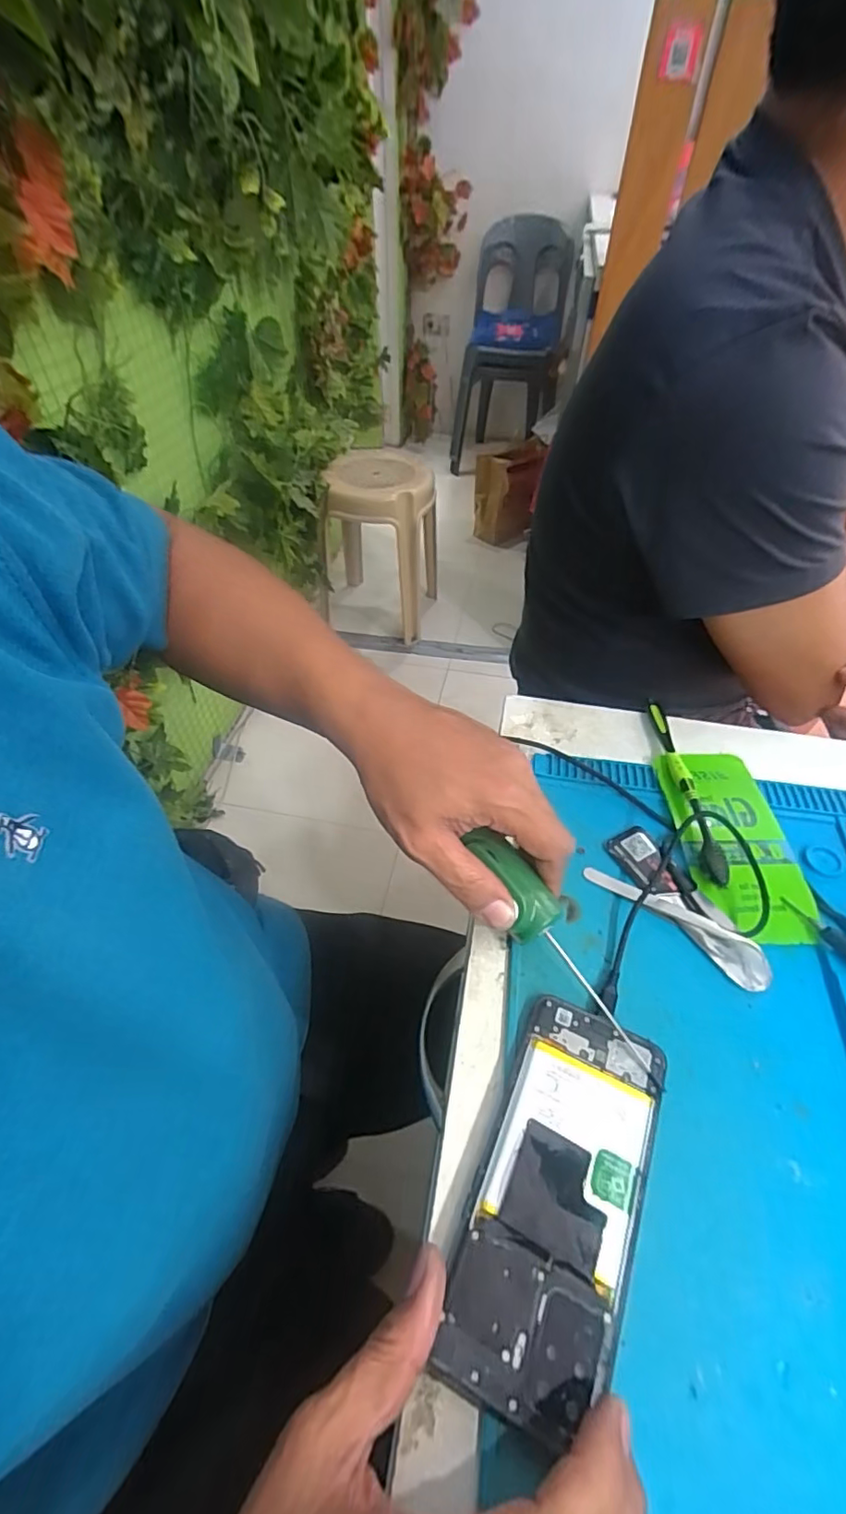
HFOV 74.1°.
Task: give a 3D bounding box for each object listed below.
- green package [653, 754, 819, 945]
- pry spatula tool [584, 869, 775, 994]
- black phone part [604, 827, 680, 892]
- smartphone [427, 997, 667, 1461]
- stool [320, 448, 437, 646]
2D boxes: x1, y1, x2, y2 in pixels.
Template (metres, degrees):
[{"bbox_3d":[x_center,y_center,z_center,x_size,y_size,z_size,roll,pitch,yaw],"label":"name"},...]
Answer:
[{"bbox_3d":[0.213,0.052,0.387,0.070,0.012,0.148,2,48,1],"label":"green package"},{"bbox_3d":[0.157,0.100,0.350,0.115,0.012,0.021,33,56,26],"label":"pry spatula tool"},{"bbox_3d":[0.150,0.069,0.377,0.032,0.007,0.052,-19,51,-17],"label":"black phone part"},{"bbox_3d":[0.064,0.198,0.260,0.068,0.007,0.158,20,51,18],"label":"smartphone"},{"bbox_3d":[-0.117,-0.653,1.724,0.312,0.445,0.350,5,48,4],"label":"stool"}]

